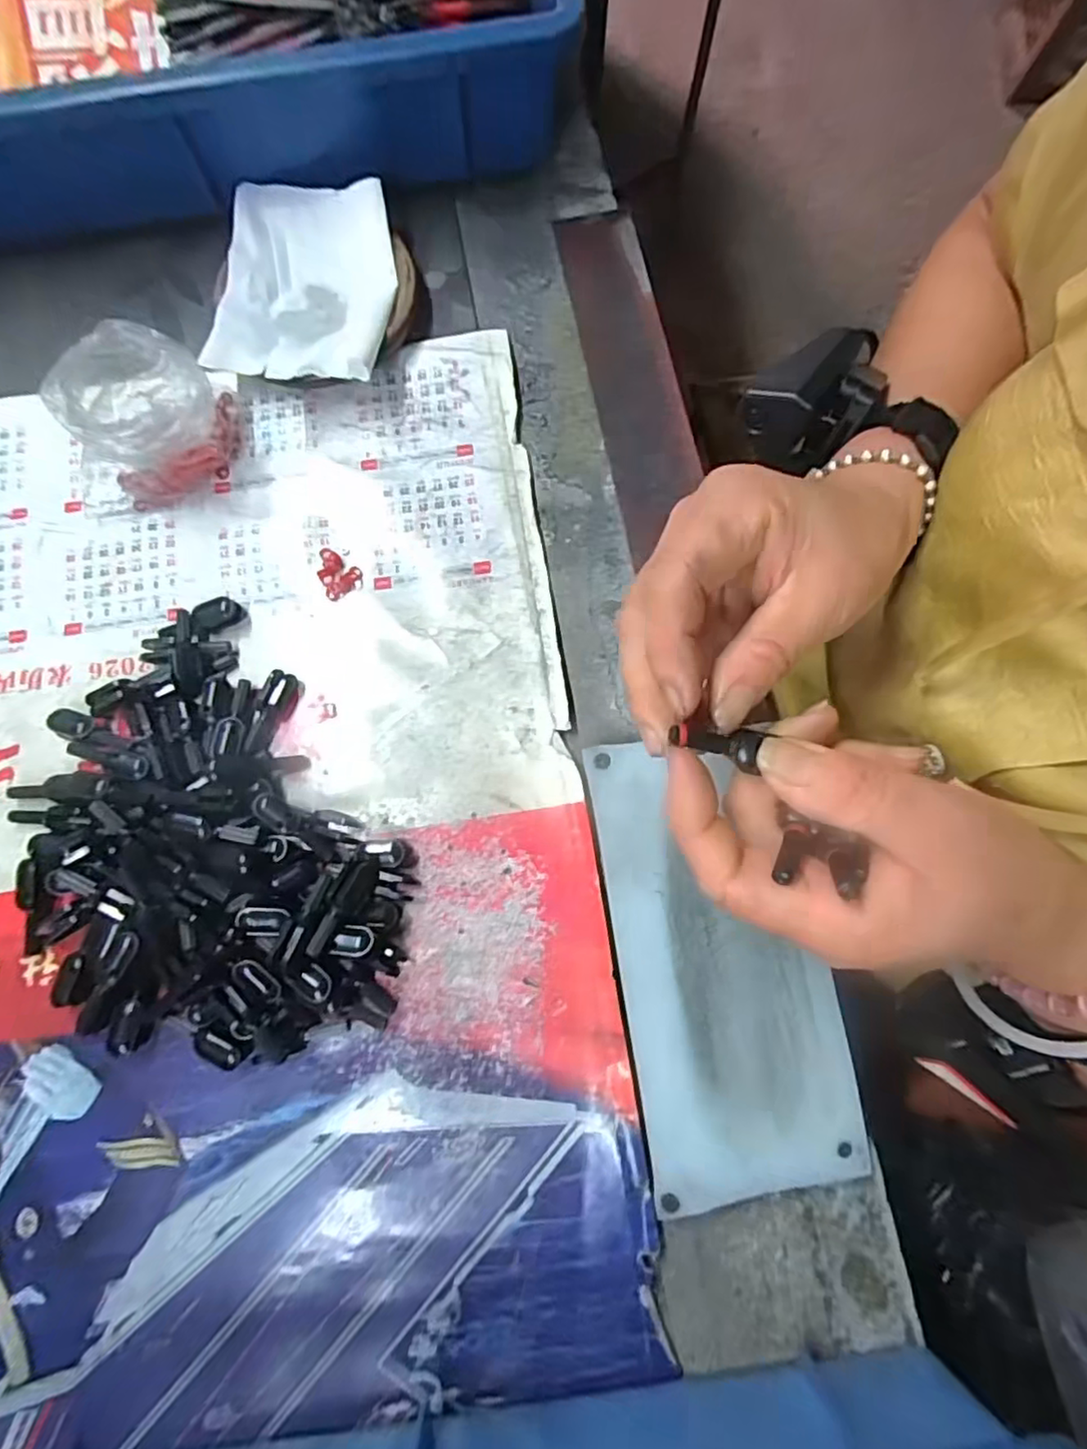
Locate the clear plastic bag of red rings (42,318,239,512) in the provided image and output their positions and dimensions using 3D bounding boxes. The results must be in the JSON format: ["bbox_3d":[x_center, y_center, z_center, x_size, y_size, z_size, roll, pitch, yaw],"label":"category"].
[{"bbox_3d":[-0.209,-0.157,0.325,0.082,0.049,0.074,-4,78,0],"label":"clear plastic bag of red rings"}]

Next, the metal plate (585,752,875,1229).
[{"bbox_3d":[0.079,0.102,0.286,0.093,0.010,0.193,-8,78,-1],"label":"metal plate"}]

